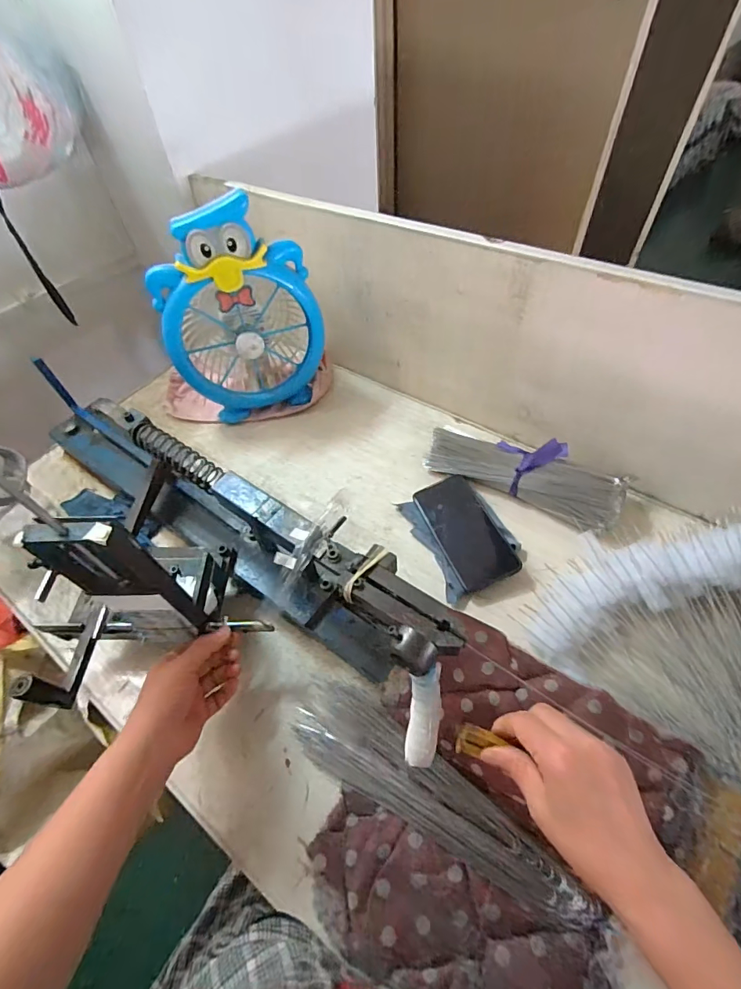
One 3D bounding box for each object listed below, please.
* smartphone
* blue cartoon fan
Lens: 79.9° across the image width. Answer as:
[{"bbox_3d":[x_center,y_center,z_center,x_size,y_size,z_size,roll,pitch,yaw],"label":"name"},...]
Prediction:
[{"bbox_3d":[0.122,0.044,0.577,0.078,0.012,0.156,-24,59,-3],"label":"smartphone"},{"bbox_3d":[-0.193,-0.268,0.656,0.217,0.283,0.132,-20,55,-11],"label":"blue cartoon fan"}]

